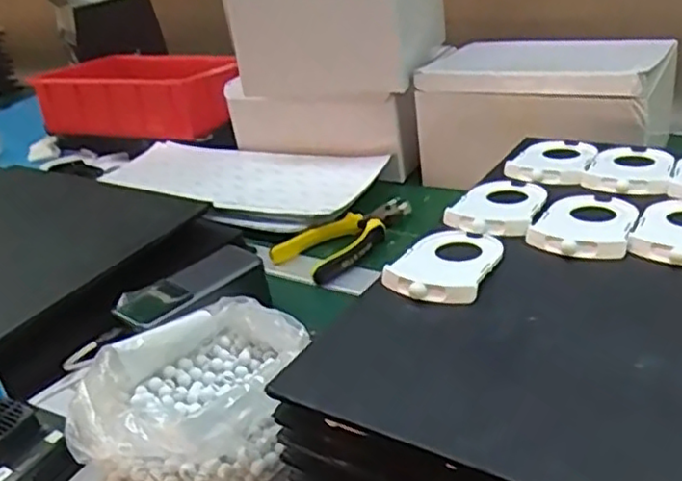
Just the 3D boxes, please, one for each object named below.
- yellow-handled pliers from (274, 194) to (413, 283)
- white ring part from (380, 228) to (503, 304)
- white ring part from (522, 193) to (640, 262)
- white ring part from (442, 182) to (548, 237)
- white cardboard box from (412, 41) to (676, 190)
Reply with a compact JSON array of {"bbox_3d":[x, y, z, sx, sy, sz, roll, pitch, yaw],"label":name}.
[{"bbox_3d":[0.015,-0.005,0.705,0.159,0.018,0.076,-26,35,-29],"label":"yellow-handled pliers"},{"bbox_3d":[0.065,0.011,0.420,0.056,0.007,0.081,12,35,30],"label":"white ring part"},{"bbox_3d":[0.158,-0.013,0.440,0.057,0.010,0.083,12,35,30],"label":"white ring part"},{"bbox_3d":[0.109,-0.027,0.477,0.058,0.007,0.078,8,34,25],"label":"white ring part"},{"bbox_3d":[0.235,-0.153,0.780,0.237,0.122,0.196,12,35,30],"label":"white cardboard box"}]

